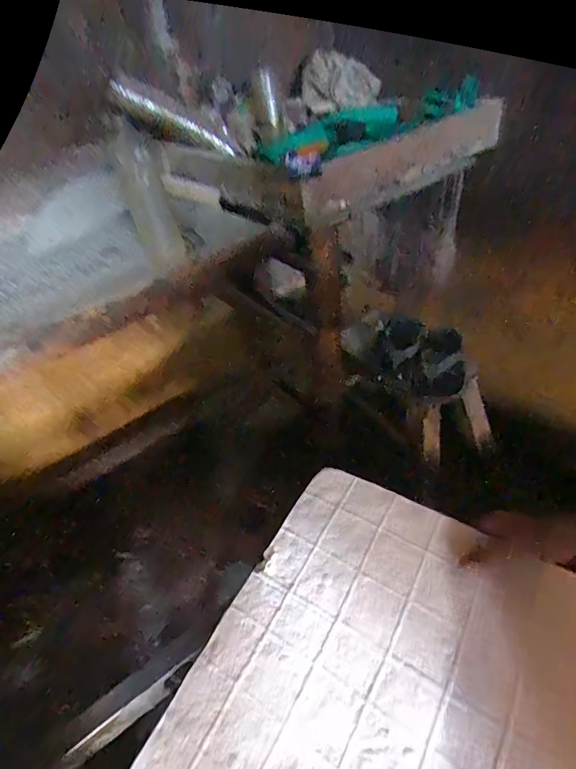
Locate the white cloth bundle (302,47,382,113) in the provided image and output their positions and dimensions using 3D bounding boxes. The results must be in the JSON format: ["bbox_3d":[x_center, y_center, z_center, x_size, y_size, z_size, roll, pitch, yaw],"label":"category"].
[{"bbox_3d":[0.114,-0.671,0.962,0.167,0.111,0.100,-2,44,6],"label":"white cloth bundle"}]

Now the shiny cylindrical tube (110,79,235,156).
[{"bbox_3d":[-0.235,-0.552,0.899,0.263,0.021,0.019,23,43,-14],"label":"shiny cylindrical tube"}]

